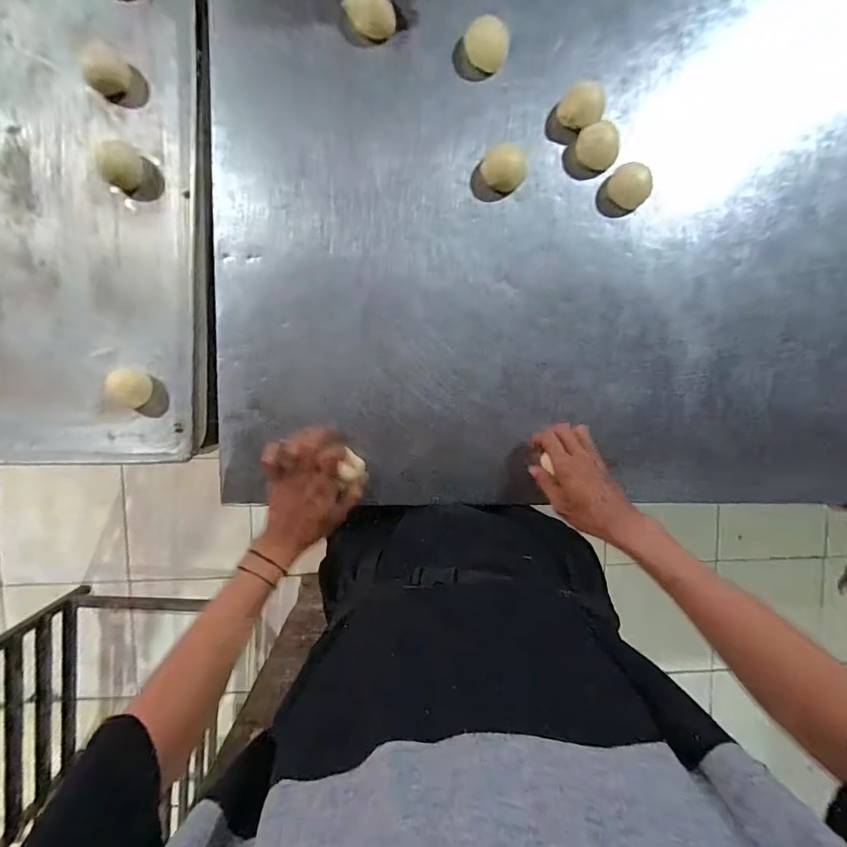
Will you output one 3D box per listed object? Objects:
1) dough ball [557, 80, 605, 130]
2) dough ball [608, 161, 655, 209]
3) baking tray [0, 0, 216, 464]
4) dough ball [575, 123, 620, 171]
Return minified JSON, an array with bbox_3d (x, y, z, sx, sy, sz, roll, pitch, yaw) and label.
[{"bbox_3d":[0.198,-0.397,0.537,0.050,0.032,0.047,0,94,-1],"label":"dough ball"},{"bbox_3d":[0.267,-0.306,0.551,0.043,0.032,0.054,-43,94,2],"label":"dough ball"},{"bbox_3d":[-0.516,-0.325,0.534,0.474,0.028,0.746,0,94,-1],"label":"baking tray"},{"bbox_3d":[0.220,-0.351,0.542,0.053,0.032,0.042,22,94,-3],"label":"dough ball"}]

